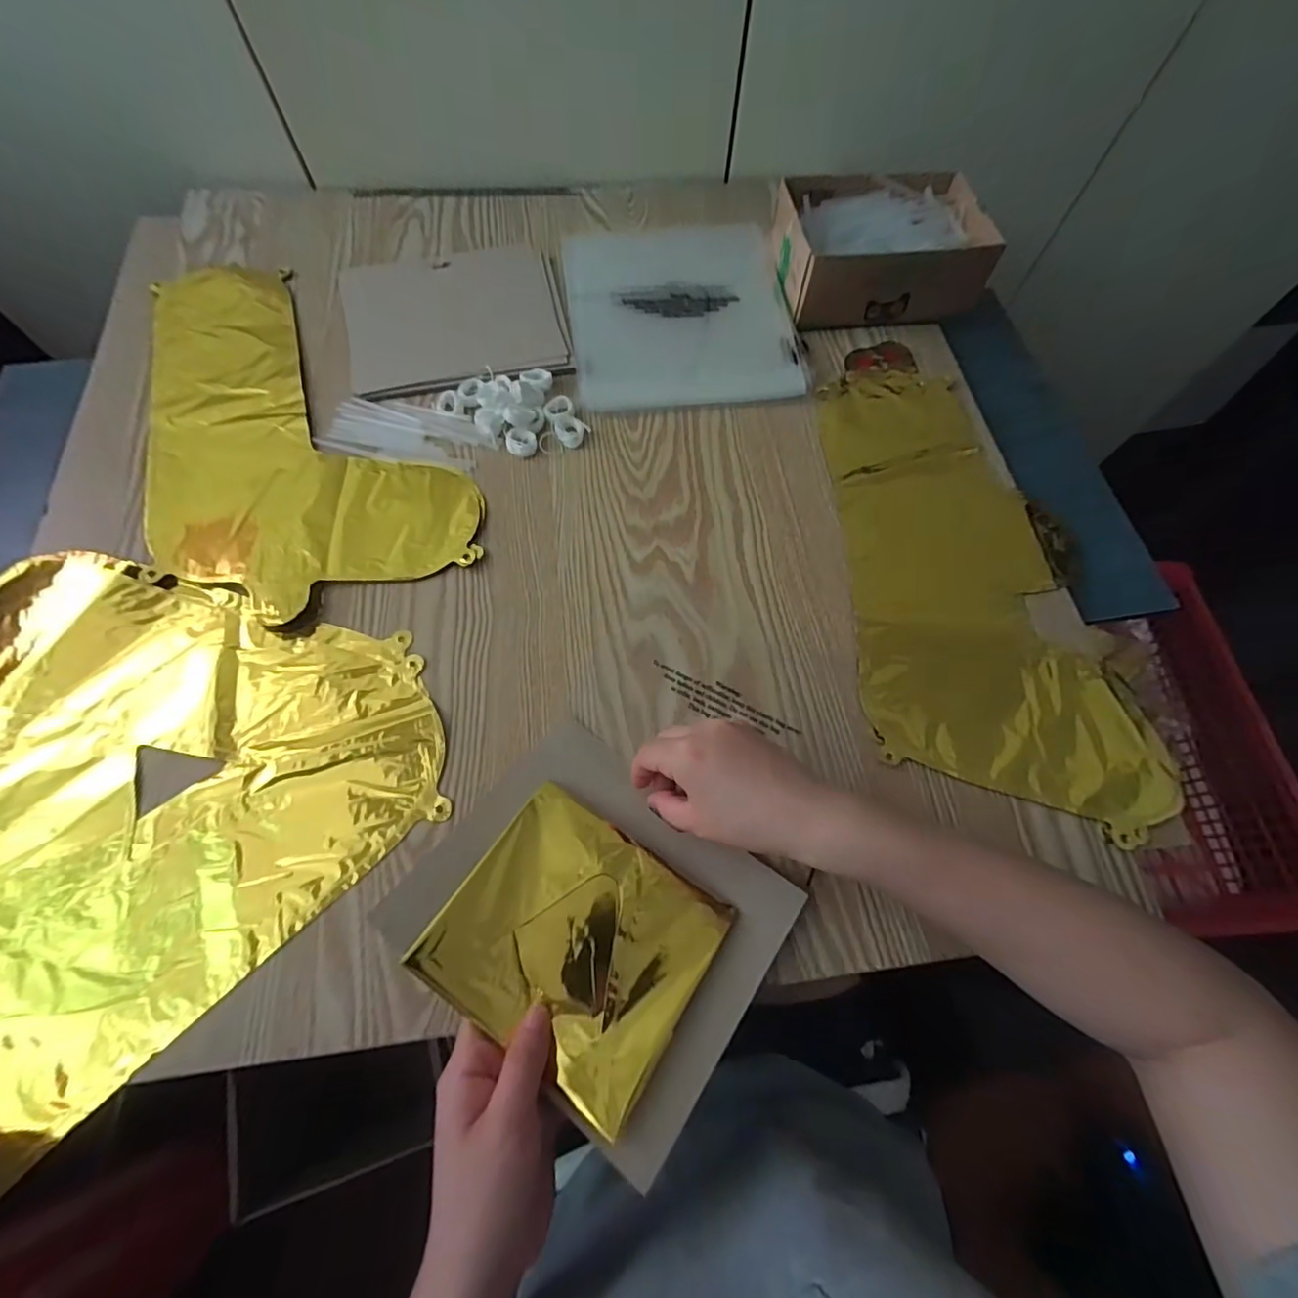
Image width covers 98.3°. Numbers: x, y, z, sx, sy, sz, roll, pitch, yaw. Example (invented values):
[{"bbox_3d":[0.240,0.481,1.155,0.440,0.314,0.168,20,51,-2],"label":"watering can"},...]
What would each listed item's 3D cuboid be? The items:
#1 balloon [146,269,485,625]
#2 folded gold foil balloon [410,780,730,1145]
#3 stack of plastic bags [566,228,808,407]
[{"bbox_3d":[-0.324,-0.190,0.478,0.215,0.010,0.408,-32,71,-15],"label":"balloon"},{"bbox_3d":[-0.039,0.161,0.312,0.137,0.024,0.117,32,69,12],"label":"folded gold foil balloon"},{"bbox_3d":[0.029,-0.327,0.543,0.207,0.020,0.223,-7,67,-5],"label":"stack of plastic bags"}]

